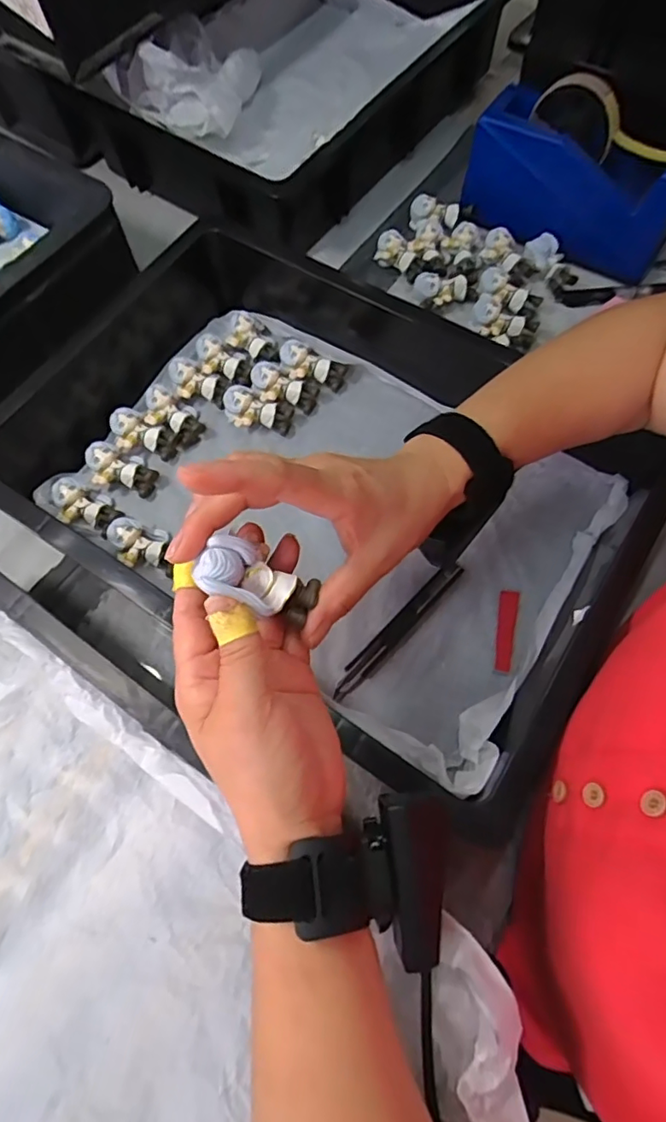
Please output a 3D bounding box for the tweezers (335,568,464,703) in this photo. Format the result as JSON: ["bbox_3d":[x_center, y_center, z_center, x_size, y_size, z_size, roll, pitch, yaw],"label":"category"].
[{"bbox_3d":[0.049,0.052,0.417,0.134,0.010,0.017,-43,73,-14],"label":"tweezers"}]

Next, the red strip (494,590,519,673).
[{"bbox_3d":[0.131,0.052,0.415,0.014,0.004,0.062,9,68,5],"label":"red strip"}]

